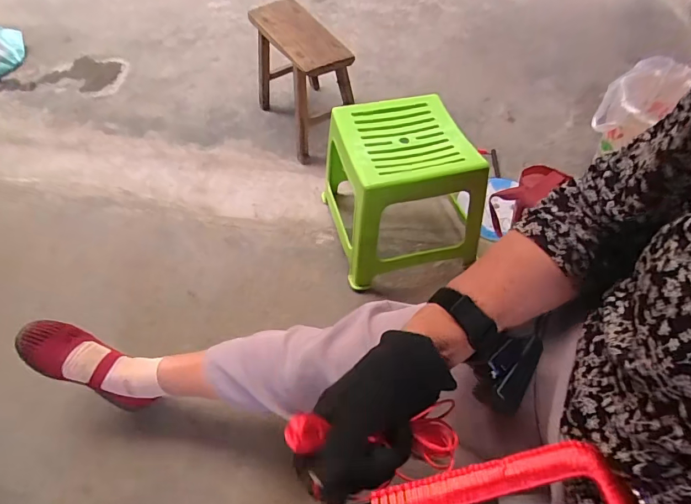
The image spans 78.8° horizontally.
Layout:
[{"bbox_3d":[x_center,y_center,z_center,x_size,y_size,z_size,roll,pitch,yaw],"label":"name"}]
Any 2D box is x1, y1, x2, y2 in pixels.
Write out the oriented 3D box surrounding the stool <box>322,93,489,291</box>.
[{"bbox_3d":[0.120,-0.139,0.961,0.287,0.292,0.318,-13,56,-8],"label":"stool"}]

